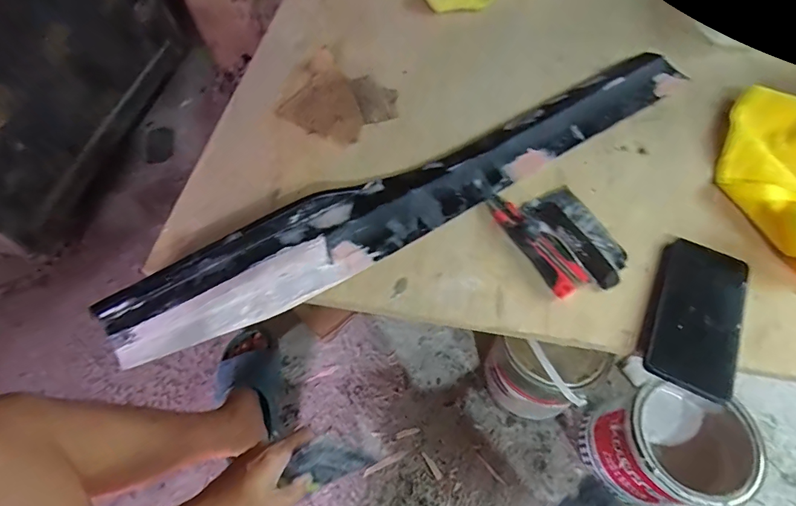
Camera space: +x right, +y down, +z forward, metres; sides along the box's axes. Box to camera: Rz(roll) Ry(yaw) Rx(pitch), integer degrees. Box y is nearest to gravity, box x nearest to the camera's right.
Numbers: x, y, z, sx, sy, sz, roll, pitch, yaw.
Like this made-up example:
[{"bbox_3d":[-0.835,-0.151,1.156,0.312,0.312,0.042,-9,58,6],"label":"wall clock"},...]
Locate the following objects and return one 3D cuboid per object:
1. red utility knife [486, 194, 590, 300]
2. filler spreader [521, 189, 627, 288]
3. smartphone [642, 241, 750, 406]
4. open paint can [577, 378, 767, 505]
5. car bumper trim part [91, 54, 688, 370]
[{"bbox_3d":[0.152,-0.017,0.465,0.041,0.022,0.138,-27,62,-13],"label":"red utility knife"},{"bbox_3d":[0.206,-0.022,0.477,0.062,0.013,0.128,-30,63,-15],"label":"filler spreader"},{"bbox_3d":[0.305,0.062,0.430,0.078,0.014,0.162,24,63,15],"label":"smartphone"},{"bbox_3d":[0.407,0.296,0.650,0.179,0.208,0.157,-15,60,-7],"label":"open paint can"},{"bbox_3d":[0.051,-0.088,0.492,0.745,0.044,0.087,-29,63,-14],"label":"car bumper trim part"}]

